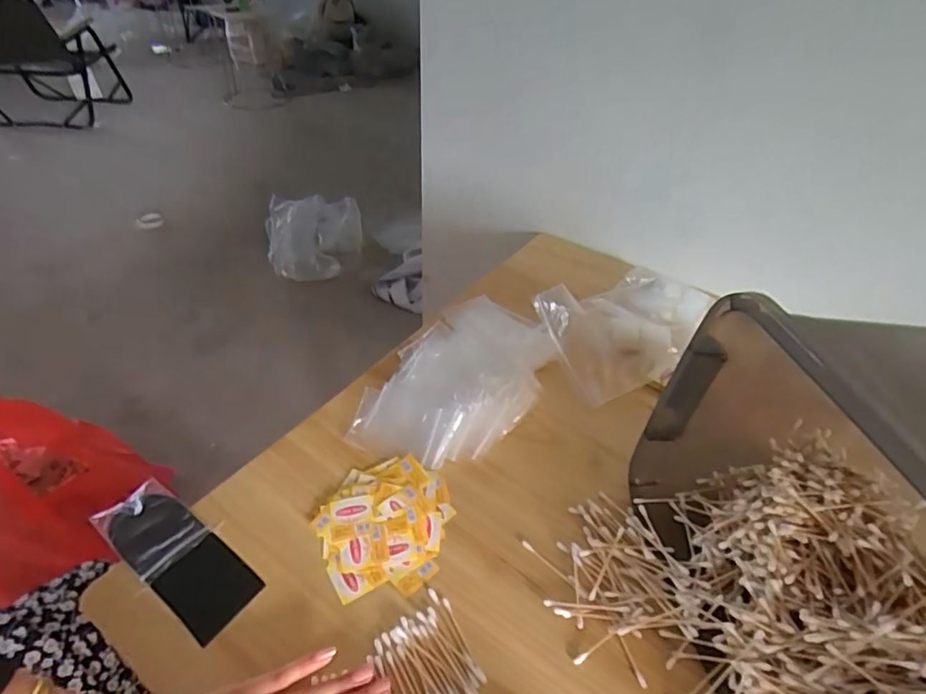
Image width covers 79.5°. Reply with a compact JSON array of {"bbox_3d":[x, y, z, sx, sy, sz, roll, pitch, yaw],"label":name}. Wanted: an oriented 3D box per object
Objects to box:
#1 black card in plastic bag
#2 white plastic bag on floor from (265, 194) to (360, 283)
[{"bbox_3d":[-0.255,0.183,0.495,0.169,0.008,0.064,27,49,25],"label":"black card in plastic bag"},{"bbox_3d":[-0.452,-0.332,1.708,0.290,0.219,0.190,-10,42,-15],"label":"white plastic bag on floor"}]

